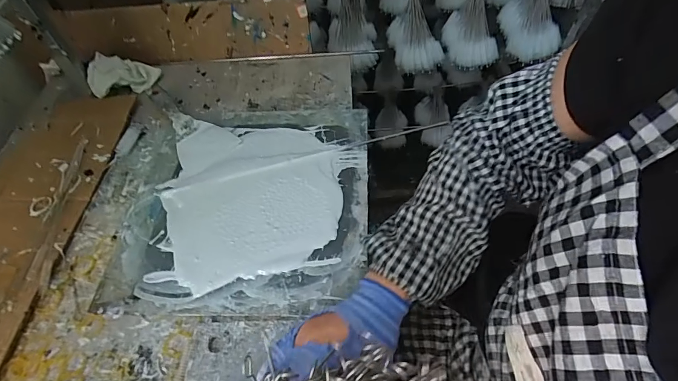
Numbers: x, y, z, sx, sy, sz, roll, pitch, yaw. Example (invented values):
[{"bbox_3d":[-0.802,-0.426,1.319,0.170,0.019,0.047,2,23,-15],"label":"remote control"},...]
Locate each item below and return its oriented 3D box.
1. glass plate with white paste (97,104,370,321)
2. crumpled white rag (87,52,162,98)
[{"bbox_3d":[-0.143,0.008,0.554,0.357,0.019,0.357,-1,55,2],"label":"glass plate with white paste"},{"bbox_3d":[-0.391,-0.215,0.695,0.116,0.054,0.066,-18,56,-11],"label":"crumpled white rag"}]

